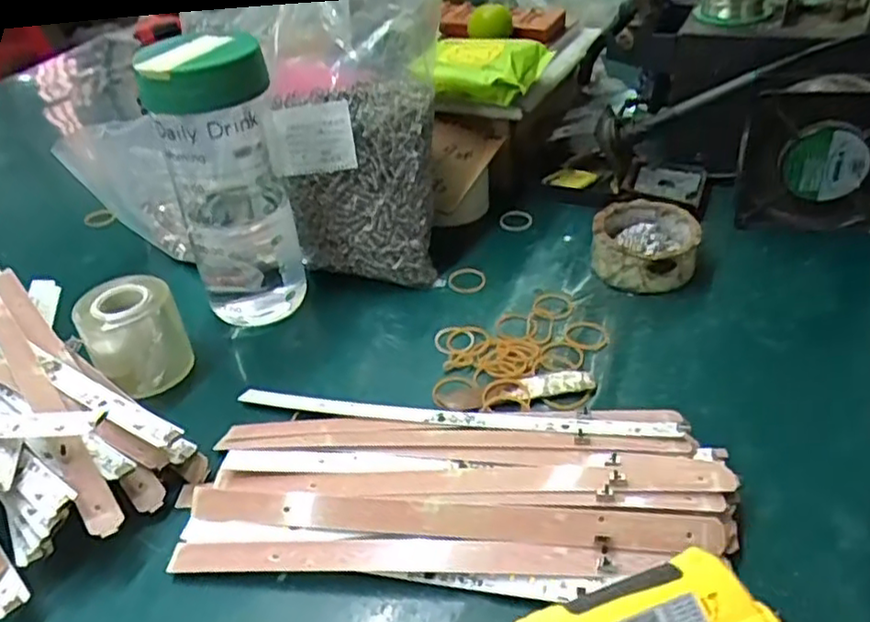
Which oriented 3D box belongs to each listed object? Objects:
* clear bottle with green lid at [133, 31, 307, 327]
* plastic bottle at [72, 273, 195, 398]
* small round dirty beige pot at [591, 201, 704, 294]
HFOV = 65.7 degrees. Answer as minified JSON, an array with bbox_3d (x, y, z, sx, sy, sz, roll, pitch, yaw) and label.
[{"bbox_3d":[-0.149,-0.089,0.499,0.080,0.213,0.083,-15,38,-12],"label":"clear bottle with green lid"},{"bbox_3d":[-0.207,0.024,0.473,0.062,0.077,0.062,-26,41,-24],"label":"plastic bottle"},{"bbox_3d":[0.166,-0.055,0.534,0.077,0.033,0.082,6,39,15],"label":"small round dirty beige pot"}]

